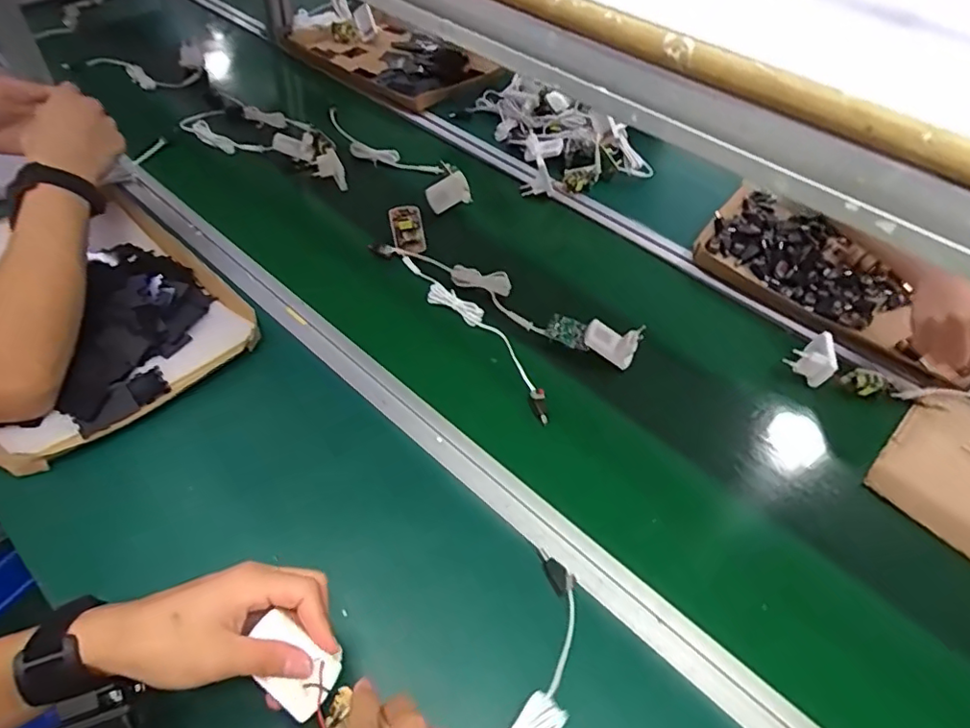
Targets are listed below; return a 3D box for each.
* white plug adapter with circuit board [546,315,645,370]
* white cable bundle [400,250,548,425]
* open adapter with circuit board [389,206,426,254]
[{"bbox_3d":[0.124,-0.035,0.654,0.100,0.036,0.043,23,51,14],"label":"white plug adapter with circuit board"},{"bbox_3d":[-0.013,-0.049,0.664,0.041,0.015,0.295,-28,57,-26],"label":"white cable bundle"},{"bbox_3d":[-0.100,-0.175,0.748,0.042,0.039,0.043,-5,50,-10],"label":"open adapter with circuit board"}]

